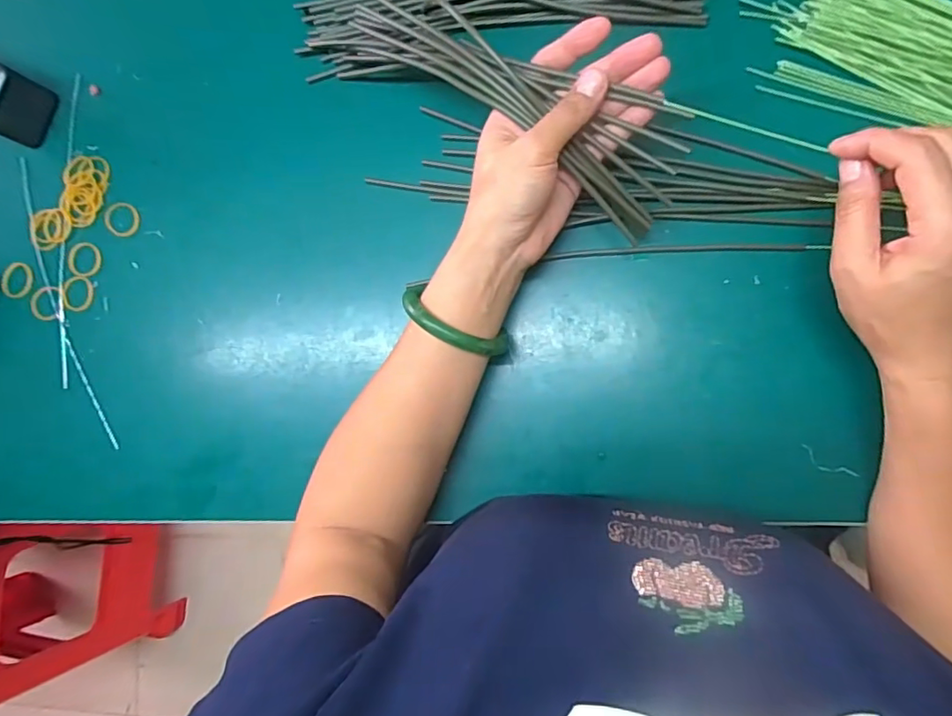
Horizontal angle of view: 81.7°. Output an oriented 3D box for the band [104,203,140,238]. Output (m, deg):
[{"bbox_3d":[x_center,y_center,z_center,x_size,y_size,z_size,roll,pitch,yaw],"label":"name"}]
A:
[{"bbox_3d":[-0.308,-0.120,0.475,0.032,0.004,0.029,16,91,9],"label":"band"}]

